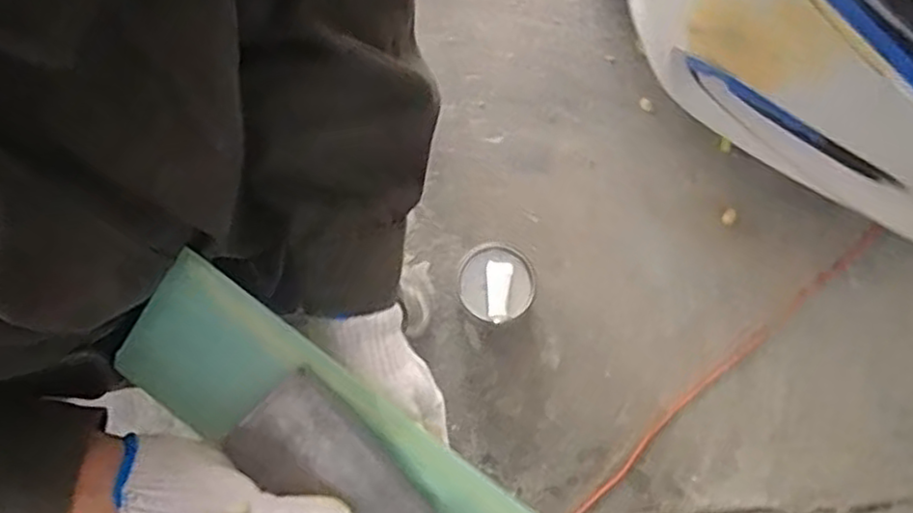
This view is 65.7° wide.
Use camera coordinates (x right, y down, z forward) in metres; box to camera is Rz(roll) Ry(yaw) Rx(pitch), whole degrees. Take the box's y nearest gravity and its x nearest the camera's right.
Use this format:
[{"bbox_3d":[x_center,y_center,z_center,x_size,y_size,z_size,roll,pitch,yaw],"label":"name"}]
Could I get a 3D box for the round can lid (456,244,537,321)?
[{"bbox_3d":[0.073,0.045,1.334,0.145,0.023,0.150,-3,66,6],"label":"round can lid"}]

